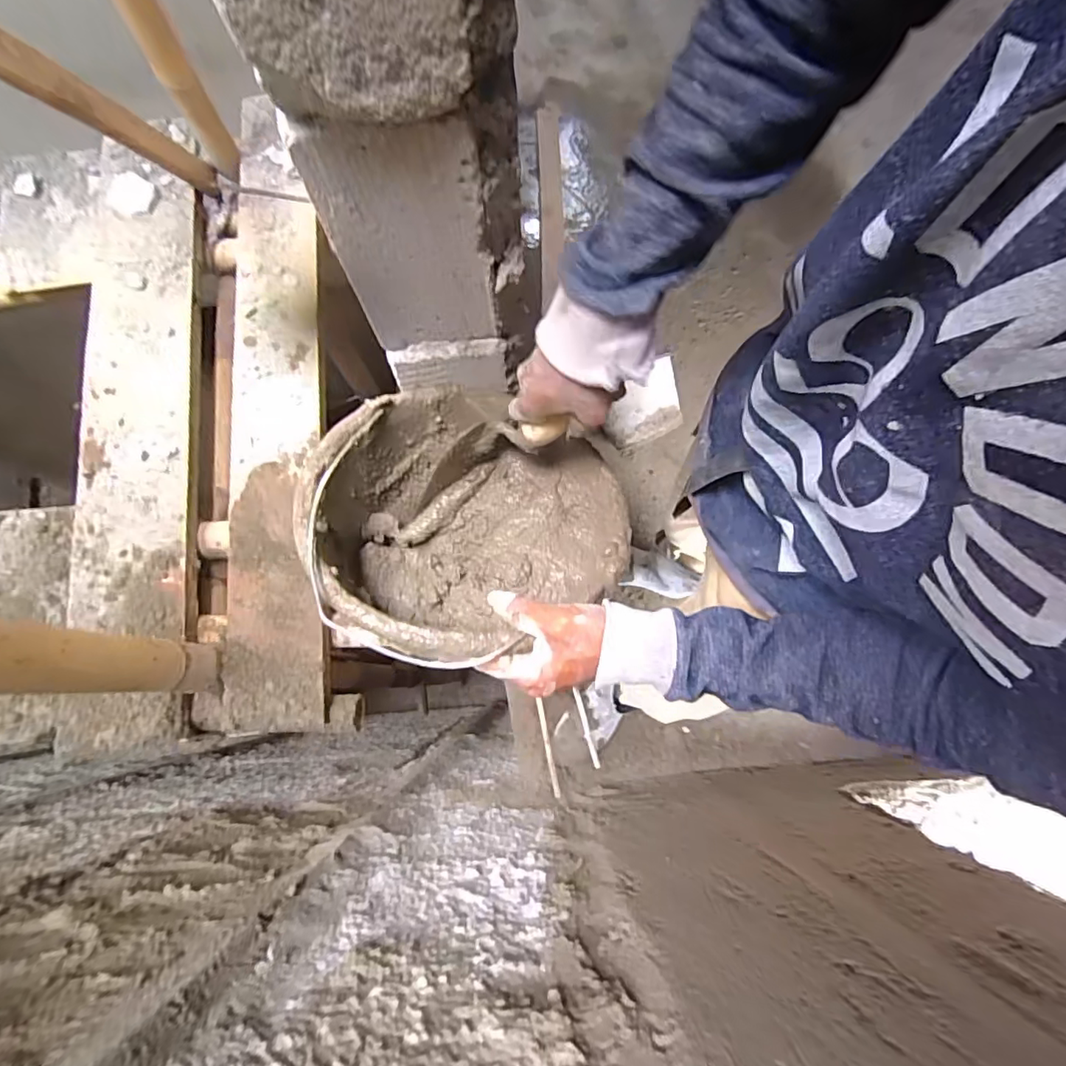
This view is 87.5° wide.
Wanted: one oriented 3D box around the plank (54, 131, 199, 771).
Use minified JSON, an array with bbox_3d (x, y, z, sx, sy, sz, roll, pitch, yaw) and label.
[{"bbox_3d":[-0.861,-0.279,1.190,0.235,0.062,1.172,-7,76,-1],"label":"plank"}]

